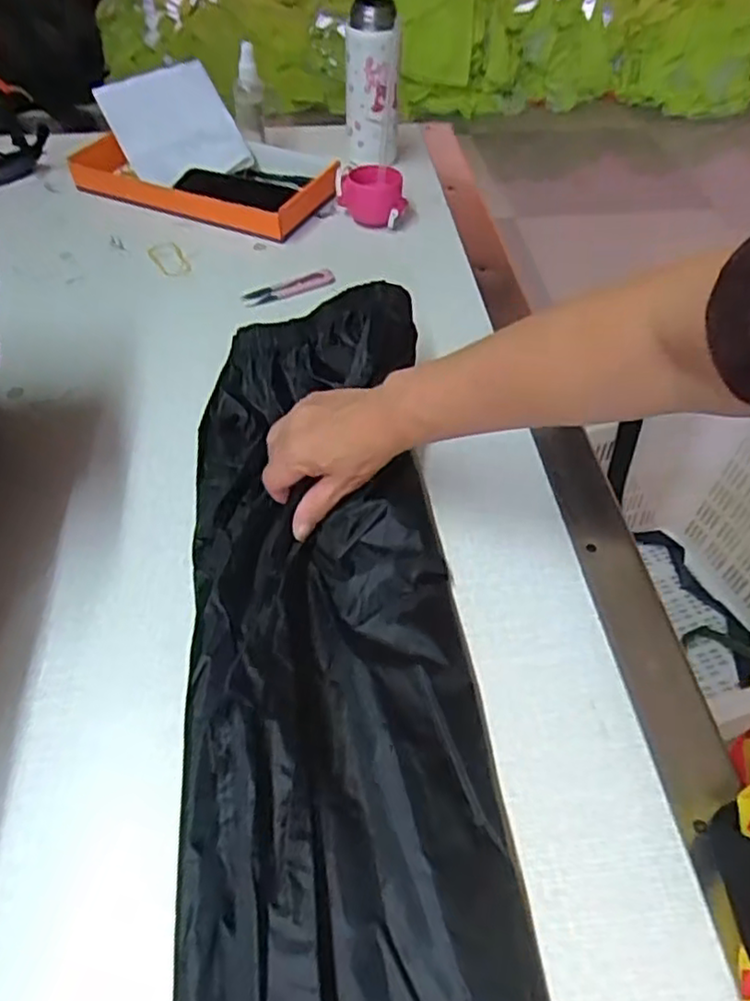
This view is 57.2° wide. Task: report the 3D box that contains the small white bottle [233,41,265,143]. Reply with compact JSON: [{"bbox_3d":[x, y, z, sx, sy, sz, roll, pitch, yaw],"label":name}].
[{"bbox_3d":[-0.167,-0.543,0.913,0.042,0.101,0.046,-8,49,-8],"label":"small white bottle"}]

